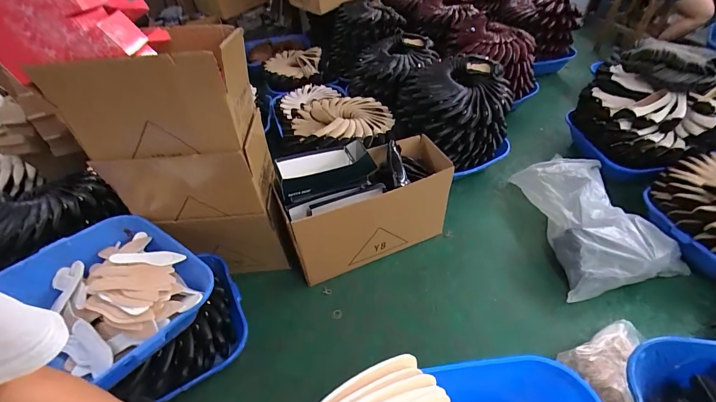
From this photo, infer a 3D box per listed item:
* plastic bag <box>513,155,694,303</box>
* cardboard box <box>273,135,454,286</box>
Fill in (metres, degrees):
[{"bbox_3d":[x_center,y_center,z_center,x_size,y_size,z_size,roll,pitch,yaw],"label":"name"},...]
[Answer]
[{"bbox_3d":[1.039,0.052,1.568,0.497,0.184,0.689,-10,46,-4],"label":"plastic bag"},{"bbox_3d":[0.045,0.020,1.490,0.694,0.441,0.296,-17,47,-11],"label":"cardboard box"}]

